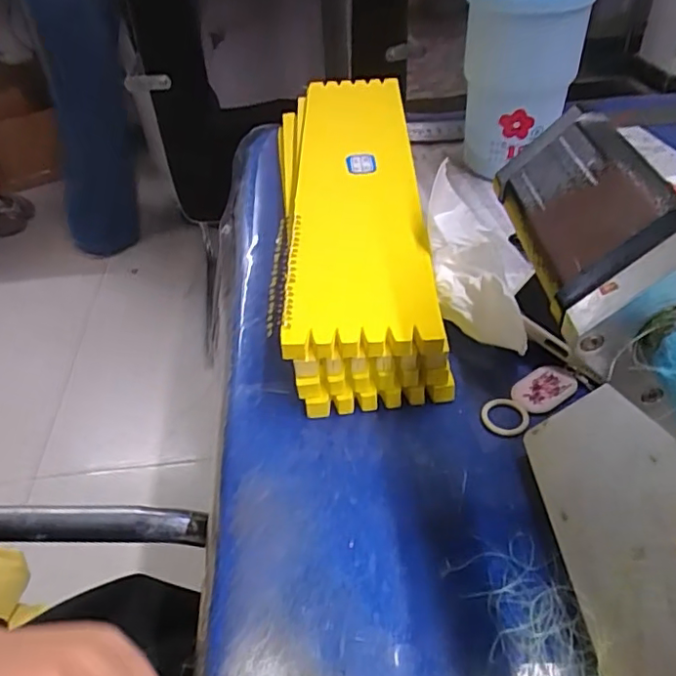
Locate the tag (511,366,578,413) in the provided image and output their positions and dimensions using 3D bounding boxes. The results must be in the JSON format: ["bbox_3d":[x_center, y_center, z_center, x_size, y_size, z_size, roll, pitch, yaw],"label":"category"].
[{"bbox_3d":[0.112,0.027,0.317,0.036,0.004,0.024,-30,48,-25],"label":"tag"}]

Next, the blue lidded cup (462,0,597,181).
[{"bbox_3d":[0.140,-0.206,0.450,0.084,0.153,0.080,8,44,14],"label":"blue lidded cup"}]

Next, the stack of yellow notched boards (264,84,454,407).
[{"bbox_3d":[0.004,-0.094,0.422,0.099,0.056,0.339,-4,42,2],"label":"stack of yellow notched boards"}]

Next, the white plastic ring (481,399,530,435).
[{"bbox_3d":[0.087,0.040,0.306,0.024,0.004,0.023,-3,42,2],"label":"white plastic ring"}]

